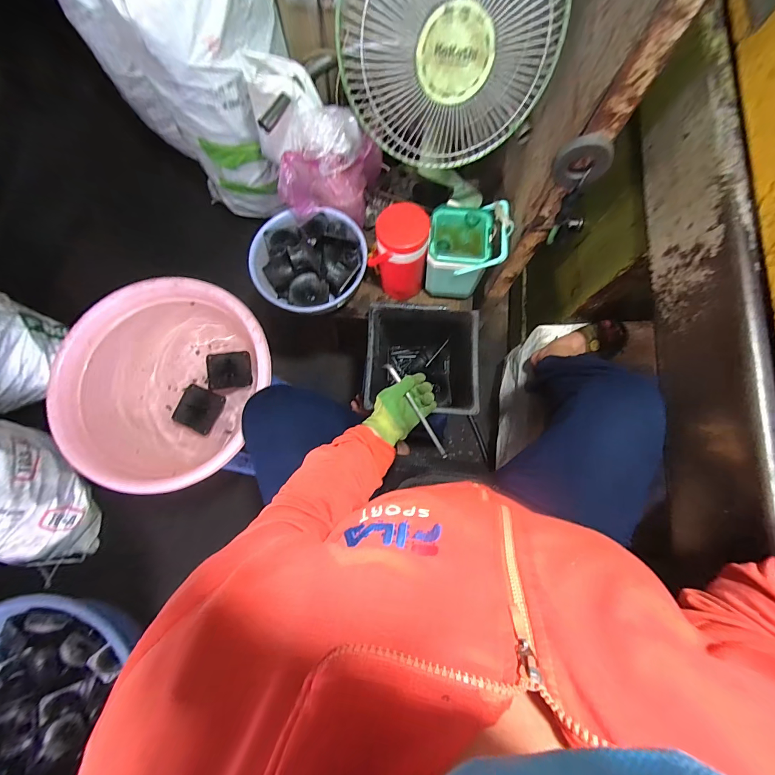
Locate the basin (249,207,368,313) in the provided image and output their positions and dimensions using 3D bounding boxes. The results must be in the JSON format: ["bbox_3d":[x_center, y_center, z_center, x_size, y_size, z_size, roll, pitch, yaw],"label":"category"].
[{"bbox_3d":[-0.179,-0.296,0.803,0.250,0.100,0.245,0,76,0],"label":"basin"}]

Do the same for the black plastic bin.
[{"bbox_3d":[0.073,-0.045,0.832,0.234,0.201,0.237,3,76,0],"label":"black plastic bin"}]

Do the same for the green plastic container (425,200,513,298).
[{"bbox_3d":[0.162,-0.294,0.756,0.146,0.170,0.133,6,76,1],"label":"green plastic container"}]

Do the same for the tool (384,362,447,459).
[{"bbox_3d":[0.054,0.044,0.642,0.014,0.014,0.206,-32,90,-8],"label":"tool"}]

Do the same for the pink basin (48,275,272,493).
[{"bbox_3d":[-0.441,-0.012,0.736,0.404,0.123,0.392,0,76,0],"label":"pink basin"}]

